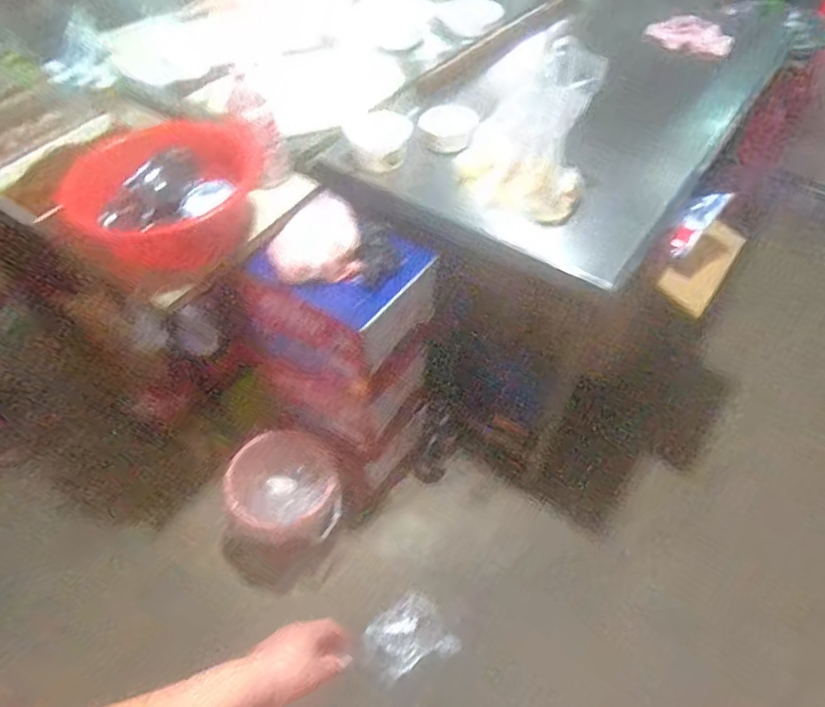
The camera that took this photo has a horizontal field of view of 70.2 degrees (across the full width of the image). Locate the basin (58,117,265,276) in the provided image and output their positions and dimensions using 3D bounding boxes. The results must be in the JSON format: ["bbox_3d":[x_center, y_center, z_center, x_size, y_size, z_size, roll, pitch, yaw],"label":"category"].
[{"bbox_3d":[-0.436,-0.291,1.063,0.306,0.130,0.306,0,50,0],"label":"basin"}]

